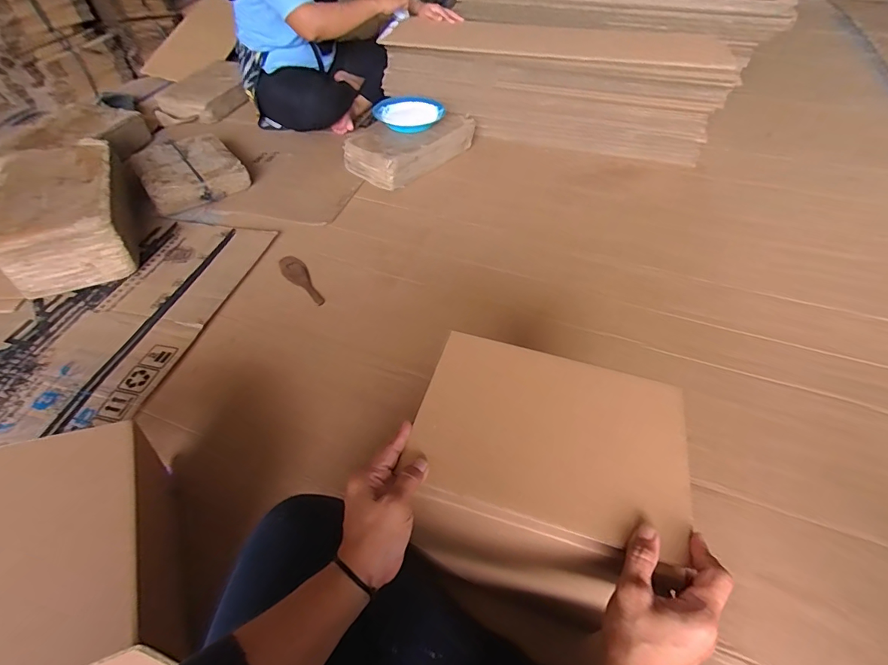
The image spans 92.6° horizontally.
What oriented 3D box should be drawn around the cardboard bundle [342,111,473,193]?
[{"bbox_3d":[-0.106,-0.598,1.315,0.223,0.085,0.392,31,57,23],"label":"cardboard bundle"}]

